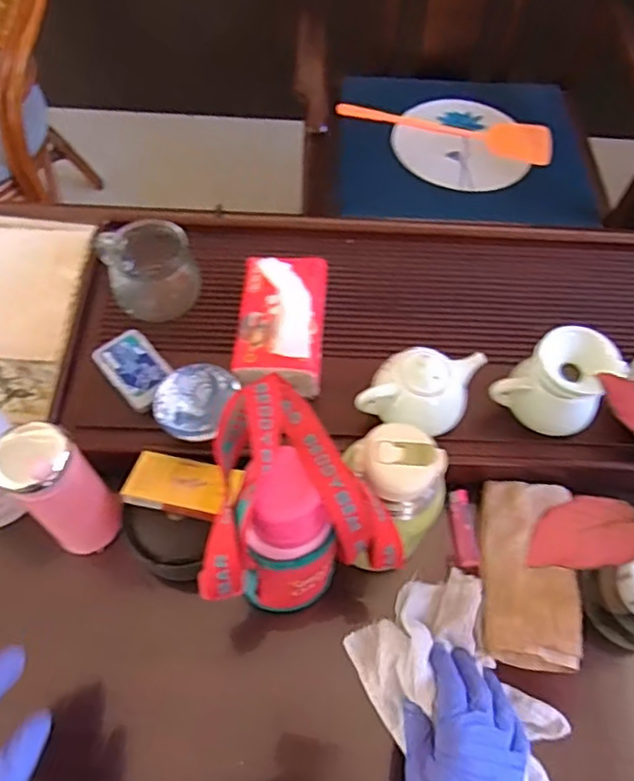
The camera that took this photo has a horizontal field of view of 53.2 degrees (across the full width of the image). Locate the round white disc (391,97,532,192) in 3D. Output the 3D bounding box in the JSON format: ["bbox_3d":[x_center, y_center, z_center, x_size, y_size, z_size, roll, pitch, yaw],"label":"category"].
[{"bbox_3d":[0.291,-0.518,1.326,0.256,0.012,0.269,-5,61,-6],"label":"round white disc"}]

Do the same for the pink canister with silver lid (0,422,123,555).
[{"bbox_3d":[-0.224,0.090,0.559,0.063,0.171,0.060,1,61,-2],"label":"pink canister with silver lid"}]

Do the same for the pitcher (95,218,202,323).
[{"bbox_3d":[-0.178,-0.130,0.680,0.087,0.090,0.088,1,61,-2],"label":"pitcher"}]

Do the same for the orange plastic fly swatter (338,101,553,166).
[{"bbox_3d":[0.277,-0.567,1.350,0.452,0.017,0.113,16,61,6],"label":"orange plastic fly swatter"}]

